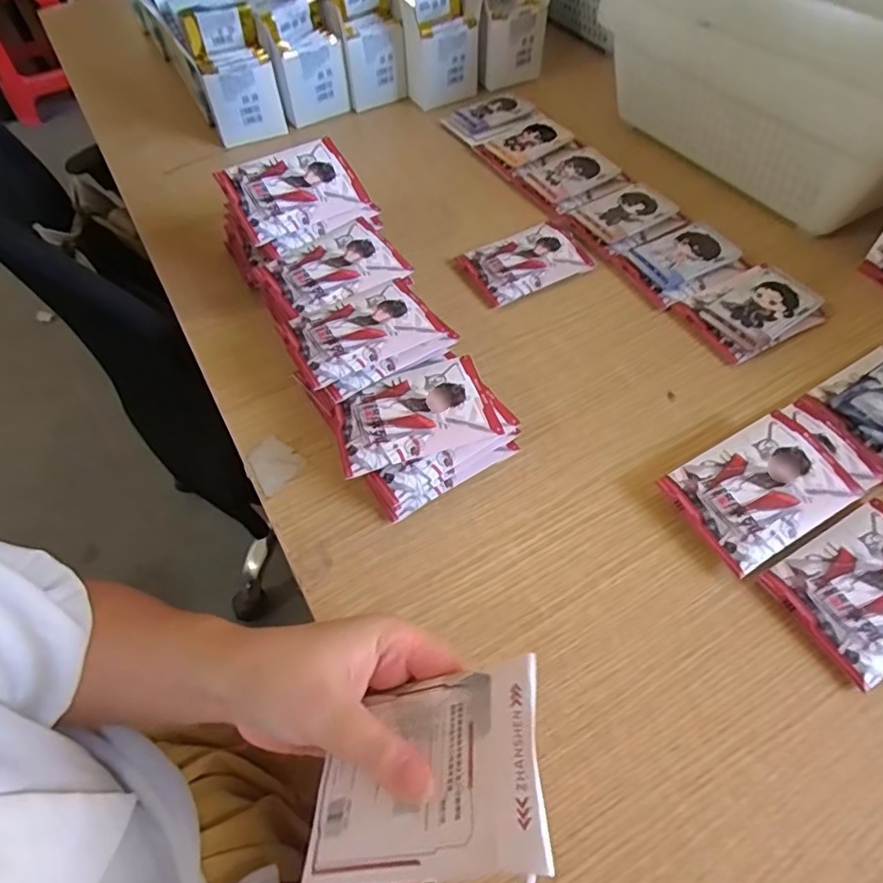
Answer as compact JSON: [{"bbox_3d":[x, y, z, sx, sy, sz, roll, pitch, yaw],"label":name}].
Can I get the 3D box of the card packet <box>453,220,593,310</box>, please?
[{"bbox_3d":[0.075,-0.162,0.502,0.110,0.009,0.071,-26,63,-12],"label":"card packet"}]

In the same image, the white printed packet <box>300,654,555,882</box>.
[{"bbox_3d":[-0.009,0.129,0.220,0.101,0.005,0.069,-22,39,21],"label":"white printed packet"}]

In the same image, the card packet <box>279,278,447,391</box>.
[{"bbox_3d":[-0.056,-0.081,0.399,0.102,0.011,0.070,-25,58,-14],"label":"card packet"}]

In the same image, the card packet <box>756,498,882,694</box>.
[{"bbox_3d":[0.247,0.084,0.326,0.099,0.011,0.071,-27,59,-15],"label":"card packet"}]

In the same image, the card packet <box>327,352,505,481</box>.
[{"bbox_3d":[-0.019,-0.018,0.367,0.100,0.008,0.064,-16,57,-8],"label":"card packet"}]

